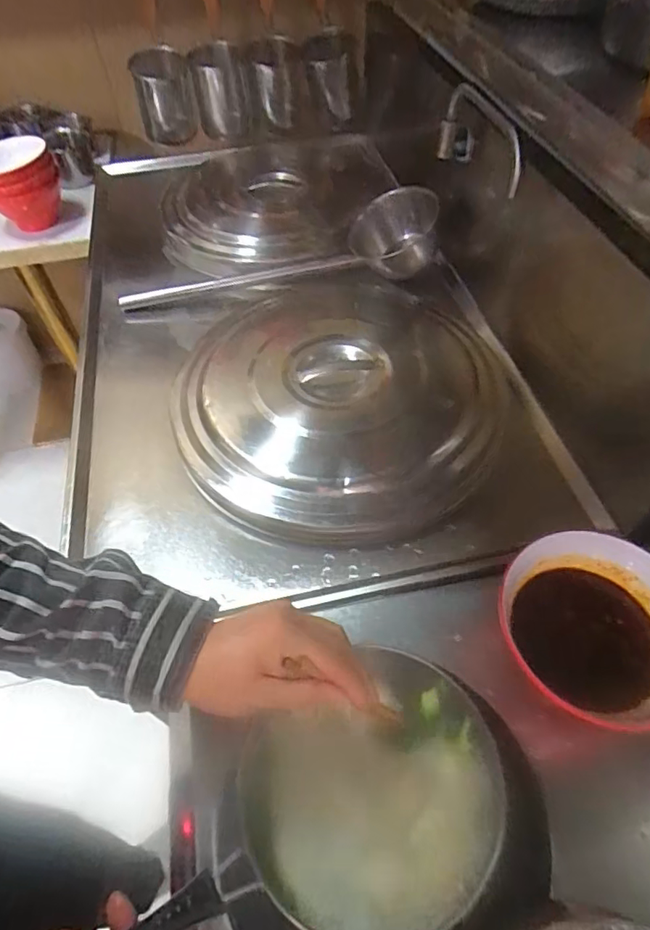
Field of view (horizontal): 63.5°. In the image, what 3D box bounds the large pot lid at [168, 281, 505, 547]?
[{"bbox_3d":[0.009,-0.101,0.768,0.453,0.100,0.469,-2,53,3],"label":"large pot lid"}]

